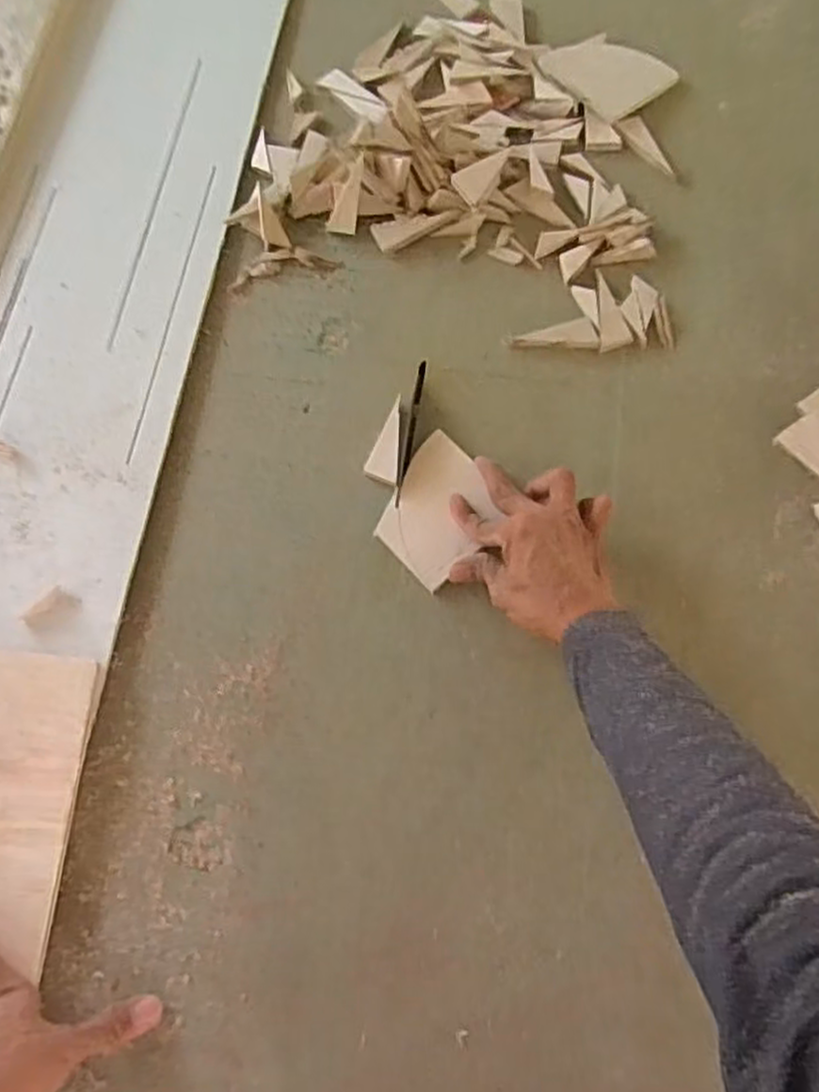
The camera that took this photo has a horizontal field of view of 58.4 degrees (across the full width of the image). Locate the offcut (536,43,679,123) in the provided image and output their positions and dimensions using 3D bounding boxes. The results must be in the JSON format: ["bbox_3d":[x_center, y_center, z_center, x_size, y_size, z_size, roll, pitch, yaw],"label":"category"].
[{"bbox_3d":[0.196,-0.470,0.726,0.094,0.008,0.109,-42,78,-11],"label":"offcut"}]

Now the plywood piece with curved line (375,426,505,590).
[{"bbox_3d":[0.022,-0.029,0.590,0.085,0.004,0.100,41,88,12],"label":"plywood piece with curved line"}]

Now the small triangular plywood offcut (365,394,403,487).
[{"bbox_3d":[-0.022,-0.089,0.623,0.027,0.008,0.076,3,74,0],"label":"small triangular plywood offcut"}]

